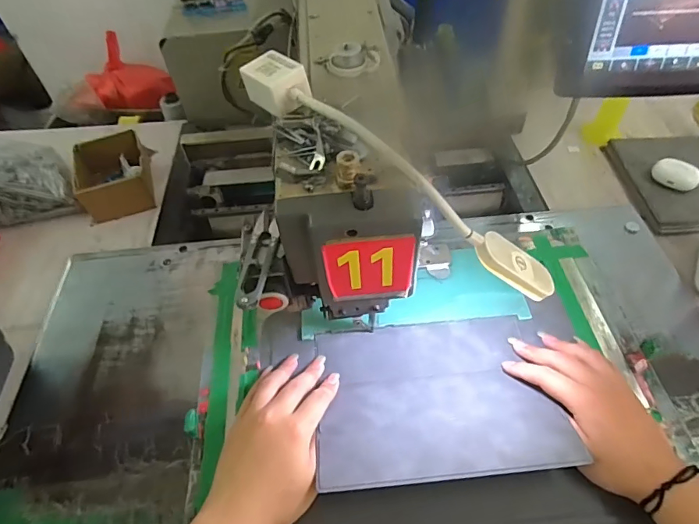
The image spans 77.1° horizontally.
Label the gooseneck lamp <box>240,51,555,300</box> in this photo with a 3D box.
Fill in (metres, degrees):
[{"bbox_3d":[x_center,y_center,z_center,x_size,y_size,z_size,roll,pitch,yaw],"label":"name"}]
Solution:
[{"bbox_3d":[0.041,-0.078,0.351,0.316,0.050,0.051,39,61,6],"label":"gooseneck lamp"}]

